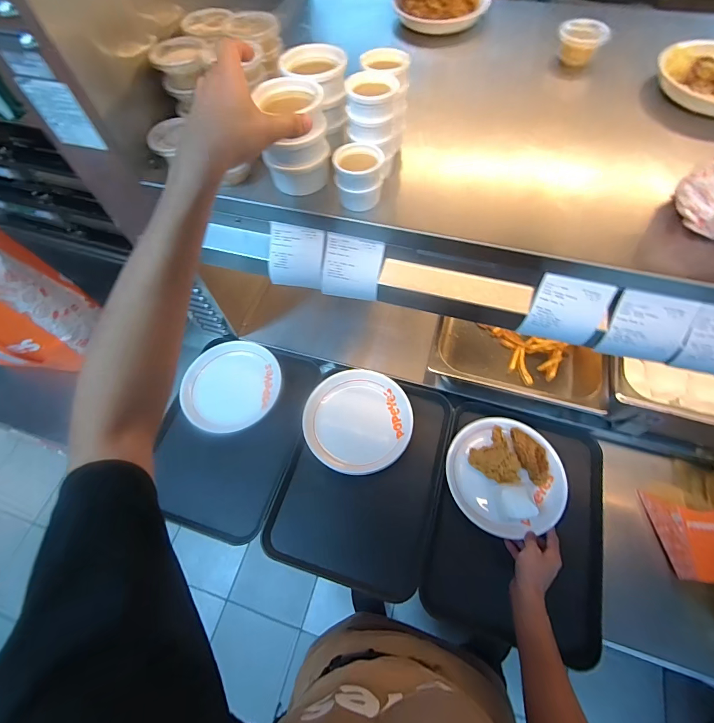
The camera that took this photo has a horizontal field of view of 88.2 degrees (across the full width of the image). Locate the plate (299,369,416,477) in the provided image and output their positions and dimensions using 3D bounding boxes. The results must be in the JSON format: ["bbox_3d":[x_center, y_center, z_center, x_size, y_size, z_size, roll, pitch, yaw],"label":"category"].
[{"bbox_3d":[0.005,0.119,0.762,0.210,0.038,0.215,-1,63,2],"label":"plate"}]

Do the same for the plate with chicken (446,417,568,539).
[{"bbox_3d":[0.287,0.212,0.706,0.212,0.049,0.214,-1,63,2],"label":"plate with chicken"}]

